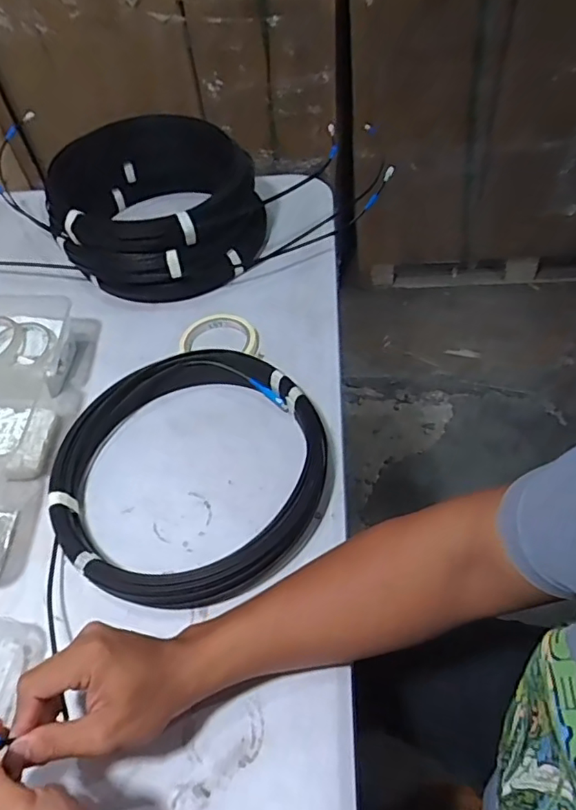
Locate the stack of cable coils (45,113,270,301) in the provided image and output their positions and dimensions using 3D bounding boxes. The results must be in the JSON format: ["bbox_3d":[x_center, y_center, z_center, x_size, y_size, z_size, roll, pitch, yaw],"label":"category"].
[{"bbox_3d":[-0.181,-0.275,0.787,0.277,0.131,0.265,-15,52,-6],"label":"stack of cable coils"}]

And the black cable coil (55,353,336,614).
[{"bbox_3d":[-0.098,0.063,0.566,0.277,0.056,0.264,-3,52,4],"label":"black cable coil"}]

